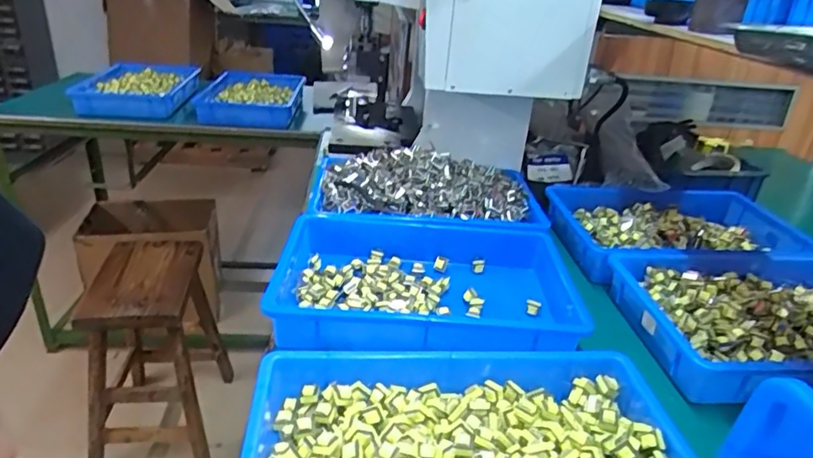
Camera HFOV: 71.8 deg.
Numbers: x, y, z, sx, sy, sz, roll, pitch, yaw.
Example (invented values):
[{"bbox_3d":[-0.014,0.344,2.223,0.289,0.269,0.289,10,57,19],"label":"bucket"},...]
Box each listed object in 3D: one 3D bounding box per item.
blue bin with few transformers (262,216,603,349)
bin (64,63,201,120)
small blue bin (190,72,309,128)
[{"bbox_3d":[0.026,0.072,0.731,0.382,0.067,0.269,6,26,3],"label":"blue bin with few transformers"},{"bbox_3d":[-0.729,-0.383,1.535,0.272,0.065,0.336,-1,26,-11],"label":"bin"},{"bbox_3d":[-0.437,-0.365,1.567,0.261,0.073,0.346,2,26,-4],"label":"small blue bin"}]

